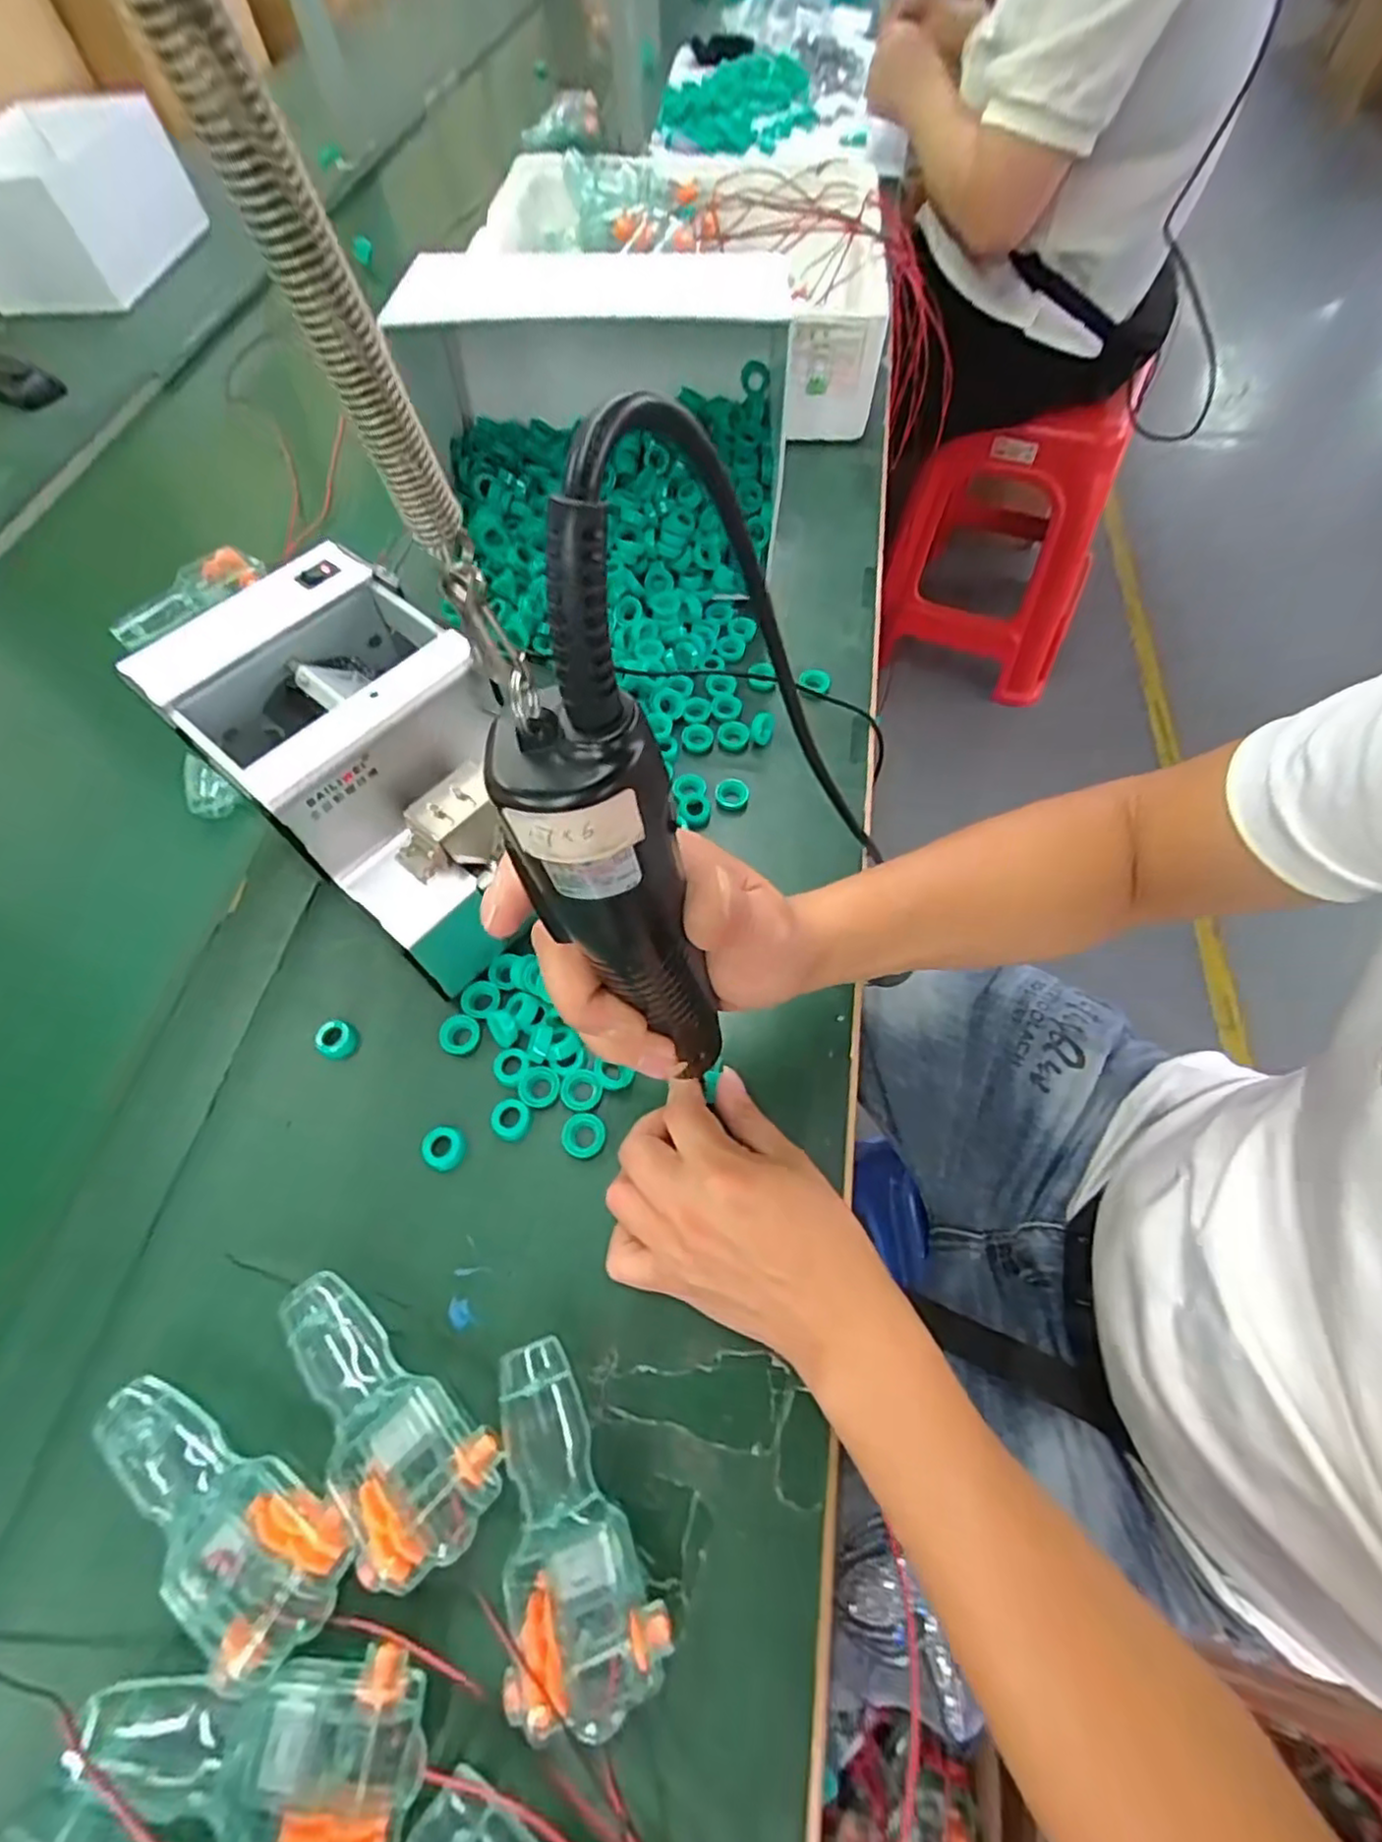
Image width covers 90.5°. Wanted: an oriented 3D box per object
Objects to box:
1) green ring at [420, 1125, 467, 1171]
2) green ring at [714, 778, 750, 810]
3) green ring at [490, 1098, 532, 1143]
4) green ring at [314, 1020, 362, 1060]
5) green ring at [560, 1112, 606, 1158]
[{"bbox_3d":[-0.130,0.120,0.363,0.021,0.009,0.022,-1,61,3],"label":"green ring"},{"bbox_3d":[0.028,-0.088,0.465,0.023,0.007,0.022,-1,61,3],"label":"green ring"},{"bbox_3d":[-0.097,0.107,0.368,0.022,0.004,0.020,-1,61,3],"label":"green ring"},{"bbox_3d":[-0.202,0.068,0.392,0.022,0.012,0.021,-1,61,3],"label":"green ring"},{"bbox_3d":[-0.057,0.114,0.363,0.023,0.006,0.022,-1,61,3],"label":"green ring"}]

